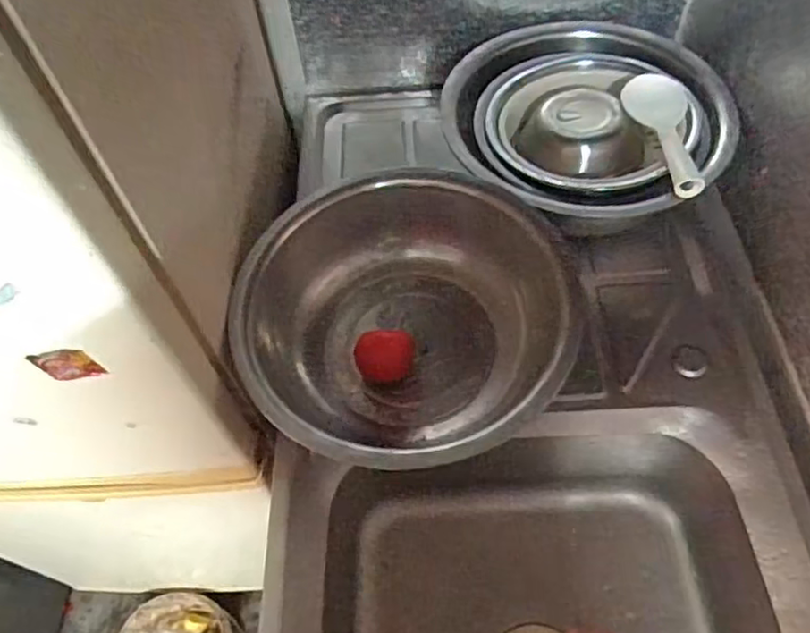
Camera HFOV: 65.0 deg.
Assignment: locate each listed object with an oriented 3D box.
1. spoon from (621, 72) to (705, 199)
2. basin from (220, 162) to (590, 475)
[{"bbox_3d":[0.293,-0.204,0.698,0.062,0.026,0.195,-6,57,0],"label":"spoon"},{"bbox_3d":[0.004,0.003,0.652,0.307,0.127,0.316,-2,57,3],"label":"basin"}]

